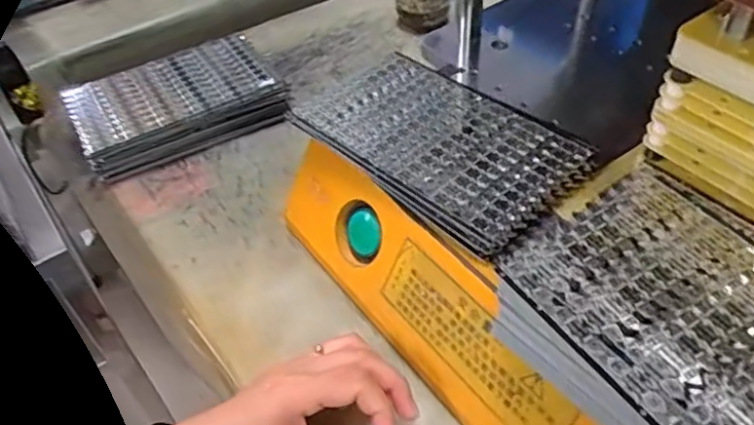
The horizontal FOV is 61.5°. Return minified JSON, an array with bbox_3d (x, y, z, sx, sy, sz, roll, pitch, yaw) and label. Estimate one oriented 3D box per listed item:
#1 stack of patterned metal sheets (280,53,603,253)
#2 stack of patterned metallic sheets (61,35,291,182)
[{"bbox_3d":[0.046,-0.054,0.465,0.119,0.013,0.198,-37,55,-27],"label":"stack of patterned metal sheets"},{"bbox_3d":[-0.199,-0.110,0.633,0.201,0.040,0.127,-22,50,-17],"label":"stack of patterned metallic sheets"}]

